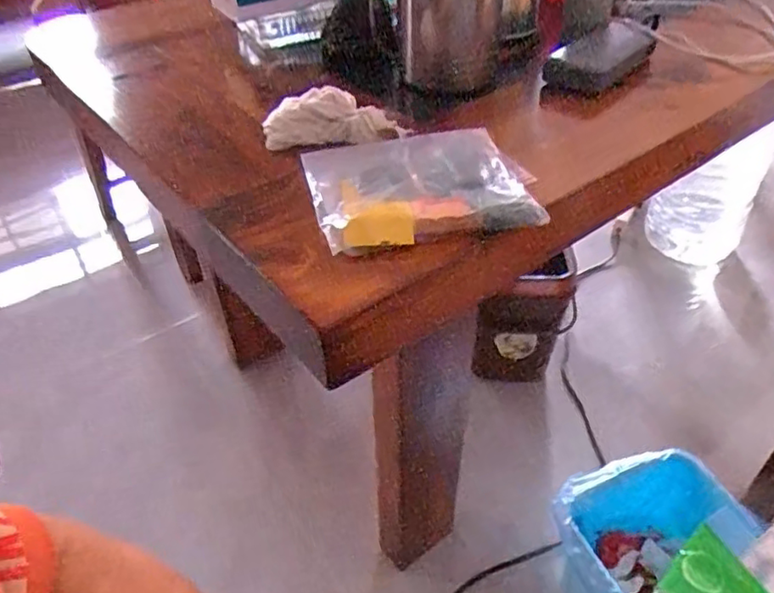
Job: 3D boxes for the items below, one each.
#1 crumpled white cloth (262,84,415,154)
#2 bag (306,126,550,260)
[{"bbox_3d":[-0.051,-0.173,0.592,0.138,0.047,0.049,-3,42,-1],"label":"crumpled white cloth"},{"bbox_3d":[0.025,-0.099,0.518,0.176,0.021,0.156,-8,42,-7],"label":"bag"}]

